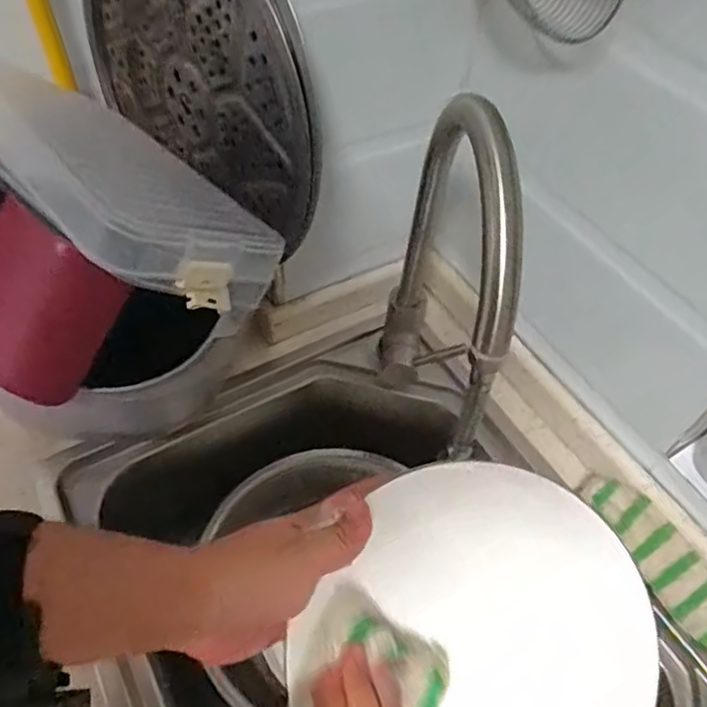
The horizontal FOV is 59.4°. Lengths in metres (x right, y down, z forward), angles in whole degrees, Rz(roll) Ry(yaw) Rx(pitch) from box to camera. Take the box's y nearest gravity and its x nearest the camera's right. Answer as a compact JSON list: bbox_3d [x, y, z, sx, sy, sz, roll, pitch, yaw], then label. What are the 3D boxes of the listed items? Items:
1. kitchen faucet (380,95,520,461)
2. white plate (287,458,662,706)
[{"bbox_3d":[0.067,-0.037,0.499,0.058,0.323,0.231,5,53,0],"label":"kitchen faucet"},{"bbox_3d":[0.078,0.159,0.350,0.189,0.022,0.173,0,84,1],"label":"white plate"}]

